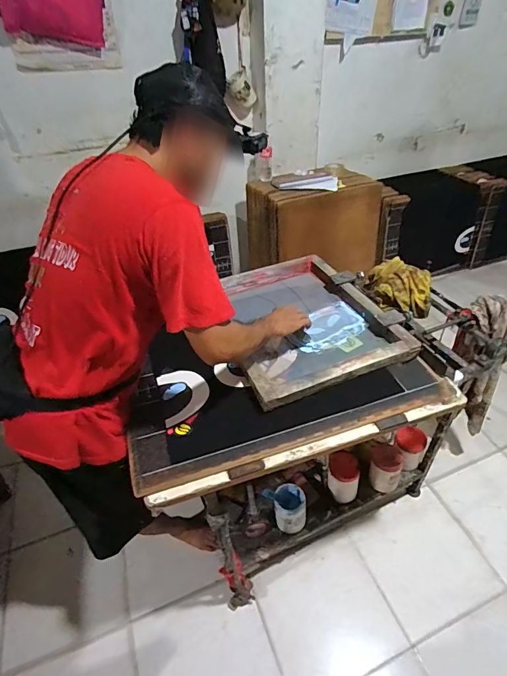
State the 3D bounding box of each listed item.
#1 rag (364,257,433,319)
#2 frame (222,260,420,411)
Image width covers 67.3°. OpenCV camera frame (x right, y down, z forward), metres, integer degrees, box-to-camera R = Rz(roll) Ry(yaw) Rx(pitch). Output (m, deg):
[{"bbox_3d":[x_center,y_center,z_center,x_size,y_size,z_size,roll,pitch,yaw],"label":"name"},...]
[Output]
[{"bbox_3d":[0.490,-0.179,1.278,0.217,0.093,0.183,18,54,15],"label":"rag"},{"bbox_3d":[0.142,-0.061,1.195,0.457,0.060,0.593,-15,40,-12],"label":"frame"}]

